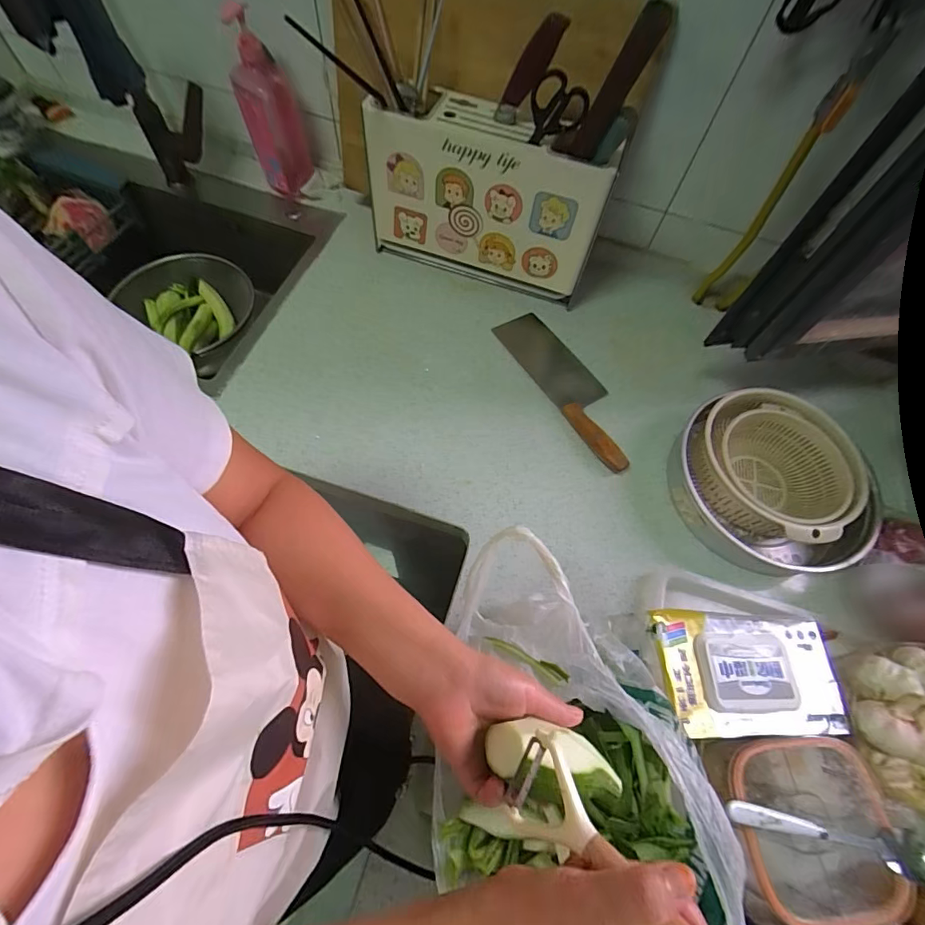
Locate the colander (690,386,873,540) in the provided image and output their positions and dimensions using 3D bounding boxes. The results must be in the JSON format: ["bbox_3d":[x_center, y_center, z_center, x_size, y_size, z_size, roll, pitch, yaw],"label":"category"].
[{"bbox_3d":[0.415,0.003,0.610,0.183,0.073,0.210,-37,70,-19],"label":"colander"}]

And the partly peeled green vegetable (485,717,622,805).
[{"bbox_3d":[0.073,0.215,0.317,0.106,0.034,0.041,25,62,-16],"label":"partly peeled green vegetable"}]

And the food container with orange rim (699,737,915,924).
[{"bbox_3d":[0.323,0.344,0.436,0.138,0.089,0.141,-9,64,-7],"label":"food container with orange rim"}]

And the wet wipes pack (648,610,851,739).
[{"bbox_3d":[0.296,0.214,0.460,0.205,0.047,0.112,2,63,-1],"label":"wet wipes pack"}]

